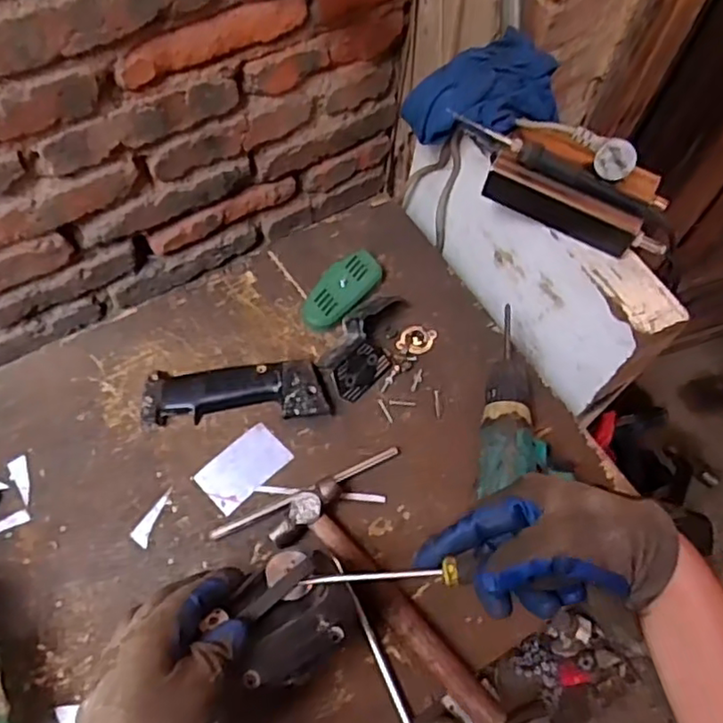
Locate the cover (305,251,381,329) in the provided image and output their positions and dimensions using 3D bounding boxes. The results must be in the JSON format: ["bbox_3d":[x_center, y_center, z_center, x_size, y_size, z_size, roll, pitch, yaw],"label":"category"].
[{"bbox_3d":[-0.020,-0.076,0.689,0.045,0.022,0.104,34,65,13],"label":"cover"}]

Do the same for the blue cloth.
[{"bbox_3d":[0.124,-0.261,0.648,0.144,0.077,0.100,-5,63,-6],"label":"blue cloth"}]

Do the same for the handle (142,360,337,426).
[{"bbox_3d":[-0.120,0.031,0.629,0.176,0.020,0.058,-3,62,-5],"label":"handle"}]

